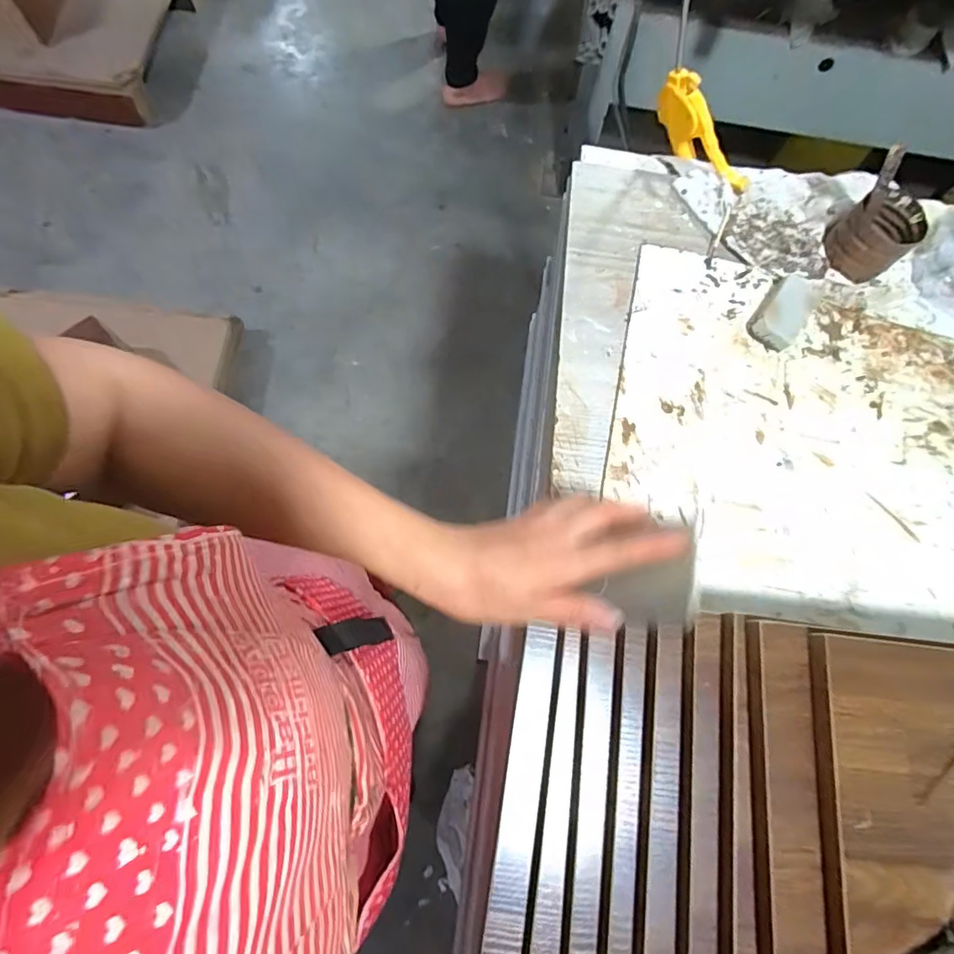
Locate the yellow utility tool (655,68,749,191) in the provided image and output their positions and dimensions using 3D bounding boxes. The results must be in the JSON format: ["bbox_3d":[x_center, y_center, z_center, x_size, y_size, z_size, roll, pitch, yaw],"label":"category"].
[{"bbox_3d":[0.228,-0.343,0.542,0.025,0.054,0.127,-44,100,-12],"label":"yellow utility tool"}]

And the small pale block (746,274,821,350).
[{"bbox_3d":[0.285,-0.155,0.485,0.042,0.021,0.079,36,75,8],"label":"small pale block"}]

